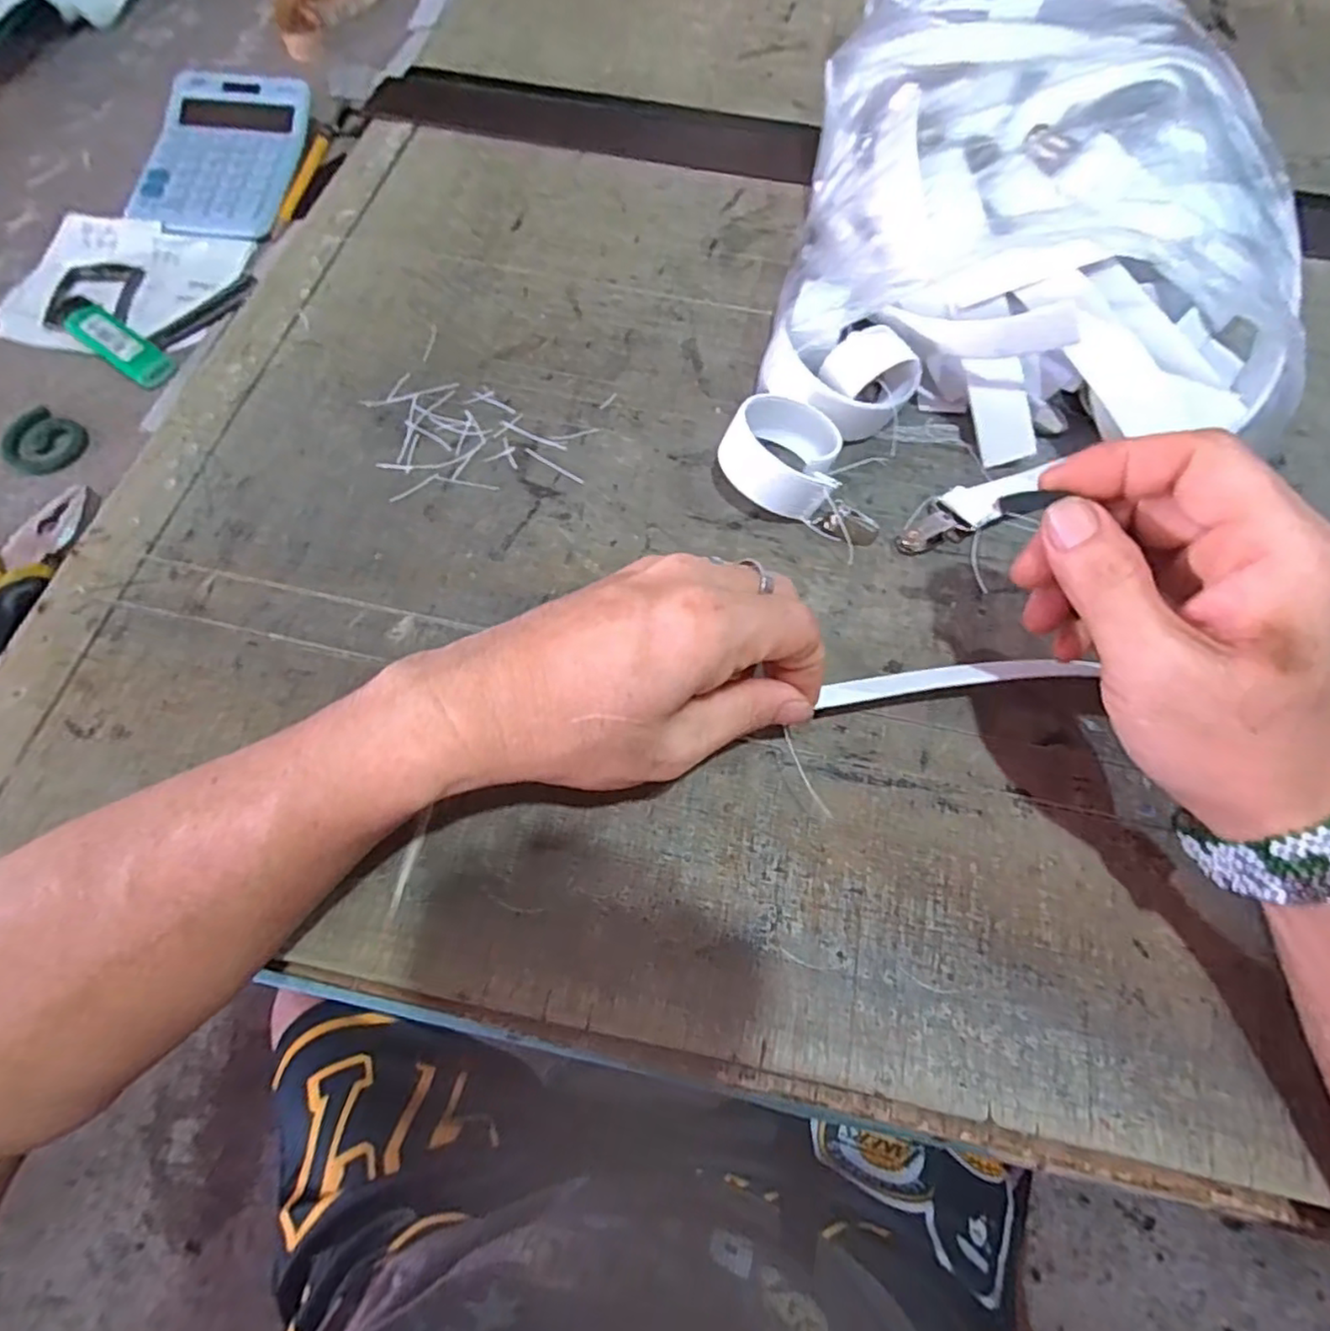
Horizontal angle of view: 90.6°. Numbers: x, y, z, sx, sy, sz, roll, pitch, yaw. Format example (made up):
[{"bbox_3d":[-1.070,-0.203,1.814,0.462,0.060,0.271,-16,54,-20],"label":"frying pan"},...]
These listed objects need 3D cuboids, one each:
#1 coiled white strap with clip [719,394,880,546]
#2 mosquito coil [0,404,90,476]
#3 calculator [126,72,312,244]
[{"bbox_3d":[0.069,-0.098,0.322,0.081,0.036,0.048,16,67,8],"label":"coiled white strap with clip"},{"bbox_3d":[-0.345,-0.124,0.365,0.042,0.008,0.038,20,68,9],"label":"mosquito coil"},{"bbox_3d":[-0.301,-0.351,0.445,0.094,0.025,0.137,4,66,3],"label":"calculator"}]

